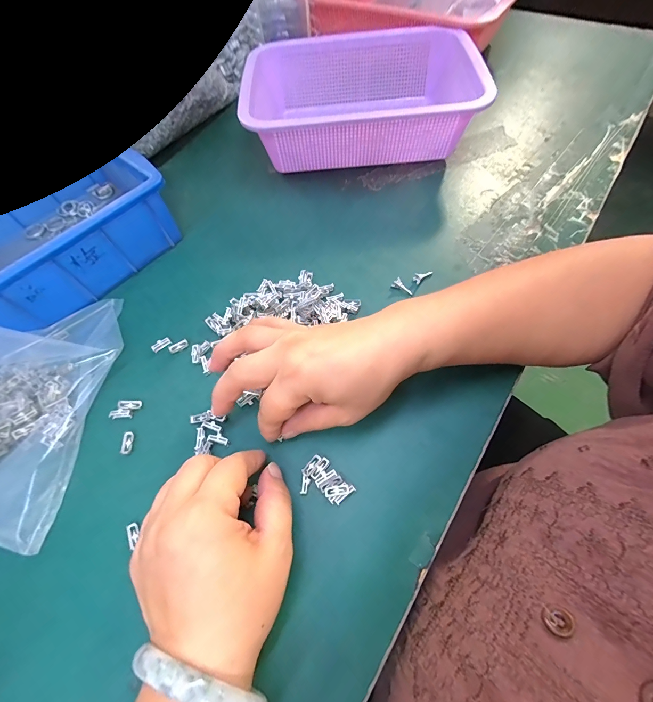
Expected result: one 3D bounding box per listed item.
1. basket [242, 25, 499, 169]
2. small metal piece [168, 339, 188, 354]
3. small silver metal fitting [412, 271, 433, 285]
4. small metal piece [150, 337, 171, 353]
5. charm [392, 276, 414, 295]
[{"bbox_3d":[0.040,-0.300,0.394,0.250,0.081,0.179,1,61,3],"label":"basket"},{"bbox_3d":[-0.133,-0.004,0.293,0.016,0.004,0.008,-36,65,-16],"label":"small metal piece"},{"bbox_3d":[0.093,-0.073,0.313,0.022,0.006,0.009,-37,67,-16],"label":"small silver metal fitting"},{"bbox_3d":[-0.149,-0.006,0.294,0.017,0.006,0.006,-36,67,-15],"label":"small metal piece"},{"bbox_3d":[0.072,-0.060,0.307,0.021,0.009,0.007,36,69,5],"label":"charm"}]

